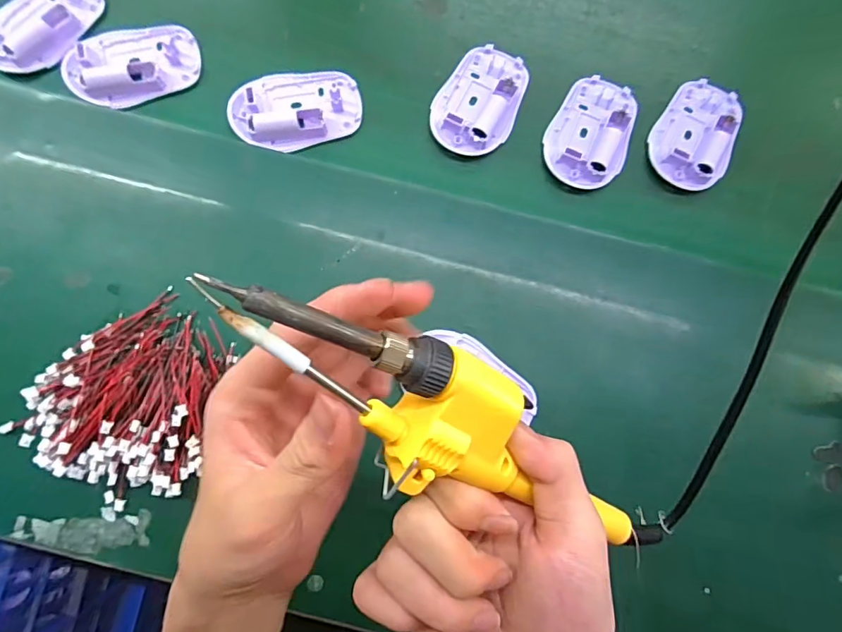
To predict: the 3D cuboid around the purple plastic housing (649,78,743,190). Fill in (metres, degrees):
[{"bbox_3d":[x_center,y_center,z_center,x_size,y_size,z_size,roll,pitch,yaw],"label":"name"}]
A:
[{"bbox_3d":[0.215,-0.143,0.381,0.058,0.018,0.091,25,82,0],"label":"purple plastic housing"}]

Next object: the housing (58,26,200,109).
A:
[{"bbox_3d":[-0.219,-0.193,0.372,0.096,0.015,0.059,-11,84,-4],"label":"housing"}]

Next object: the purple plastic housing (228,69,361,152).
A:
[{"bbox_3d":[-0.095,-0.159,0.370,0.097,0.016,0.061,-16,84,-5],"label":"purple plastic housing"}]

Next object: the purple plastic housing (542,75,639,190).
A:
[{"bbox_3d":[0.134,-0.143,0.377,0.062,0.016,0.090,29,82,1],"label":"purple plastic housing"}]

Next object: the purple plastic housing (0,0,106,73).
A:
[{"bbox_3d":[-0.295,-0.228,0.373,0.060,0.019,0.095,39,83,2],"label":"purple plastic housing"}]

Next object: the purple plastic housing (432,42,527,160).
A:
[{"bbox_3d":[0.047,-0.169,0.376,0.062,0.015,0.090,31,82,1],"label":"purple plastic housing"}]

